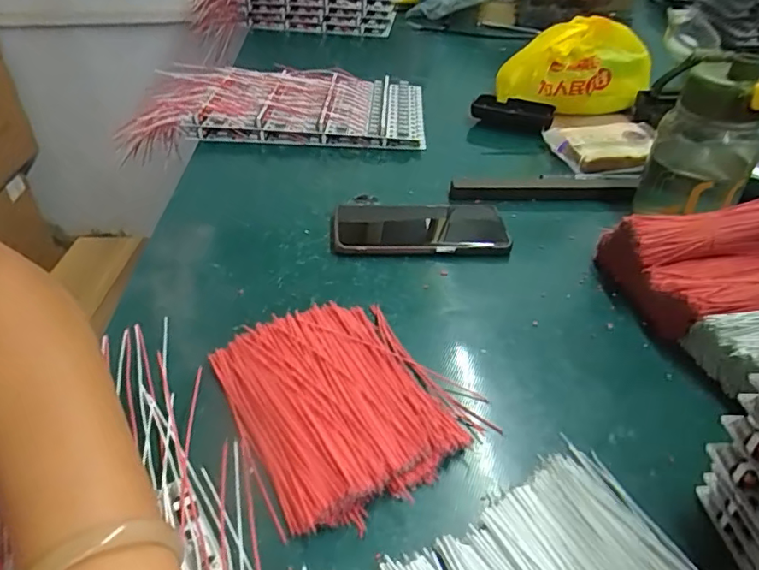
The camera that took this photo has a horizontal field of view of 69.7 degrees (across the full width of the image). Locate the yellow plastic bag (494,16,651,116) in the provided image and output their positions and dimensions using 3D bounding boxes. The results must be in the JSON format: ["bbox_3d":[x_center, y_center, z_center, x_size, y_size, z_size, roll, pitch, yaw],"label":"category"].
[{"bbox_3d":[0.270,-0.305,0.751,0.175,0.113,0.092,-8,39,-8],"label":"yellow plastic bag"}]

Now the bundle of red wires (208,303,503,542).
[{"bbox_3d":[-0.023,0.069,0.357,0.138,0.021,0.154,-18,43,-25],"label":"bundle of red wires"}]

